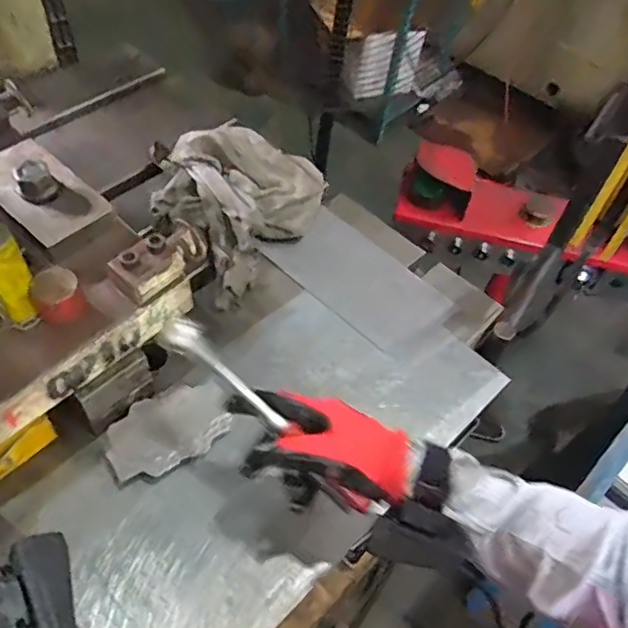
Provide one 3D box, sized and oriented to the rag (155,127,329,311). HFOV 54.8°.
[{"bbox_3d":[-0.110,-0.152,0.799,0.197,0.071,0.247,31,57,18],"label":"rag"}]

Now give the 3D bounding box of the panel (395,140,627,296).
[{"bbox_3d":[0.450,-0.187,1.220,0.556,0.200,0.131,17,54,8],"label":"panel"}]

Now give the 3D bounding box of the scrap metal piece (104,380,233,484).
[{"bbox_3d":[-0.148,0.117,0.623,0.126,0.015,0.079,-30,57,-16],"label":"scrap metal piece"}]

